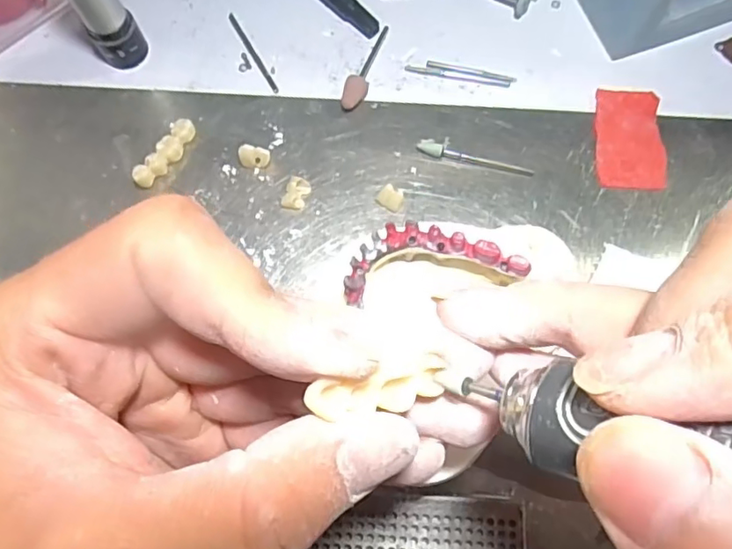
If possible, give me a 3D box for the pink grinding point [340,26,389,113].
[{"bbox_3d":[0.000,-0.088,0.239,0.009,0.007,0.044,20,77,6],"label":"pink grinding point"}]

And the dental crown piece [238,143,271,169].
[{"bbox_3d":[-0.044,-0.046,0.227,0.012,0.008,0.007,6,76,2],"label":"dental crown piece"}]

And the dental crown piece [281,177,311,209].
[{"bbox_3d":[-0.027,-0.031,0.224,0.008,0.005,0.013,21,77,6],"label":"dental crown piece"}]

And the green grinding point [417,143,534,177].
[{"bbox_3d":[0.044,-0.045,0.227,0.046,0.004,0.005,17,76,5],"label":"green grinding point"}]

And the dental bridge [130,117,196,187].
[{"bbox_3d":[-0.080,-0.049,0.228,0.008,0.010,0.032,30,78,8],"label":"dental bridge"}]

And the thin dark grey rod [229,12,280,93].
[{"bbox_3d":[-0.049,-0.096,0.245,0.004,0.004,0.044,-29,77,-7],"label":"thin dark grey rod"}]

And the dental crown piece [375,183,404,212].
[{"bbox_3d":[0.010,-0.030,0.222,0.009,0.006,0.008,26,77,7],"label":"dental crown piece"}]

